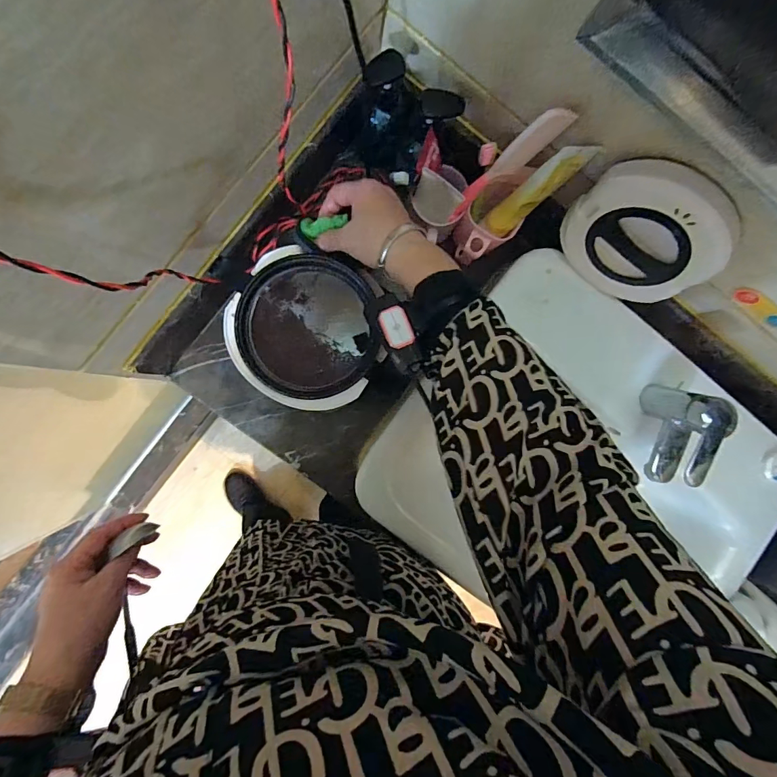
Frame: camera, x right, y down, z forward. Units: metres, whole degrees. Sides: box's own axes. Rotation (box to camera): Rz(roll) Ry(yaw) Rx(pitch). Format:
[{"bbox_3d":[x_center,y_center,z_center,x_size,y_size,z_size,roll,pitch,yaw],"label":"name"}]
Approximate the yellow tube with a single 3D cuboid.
[{"bbox_3d":[0.180,-0.242,0.525,0.033,0.150,0.033,-40,95,-39],"label":"yellow tube"}]

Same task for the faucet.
[{"bbox_3d":[0.360,0.056,0.530,0.045,0.104,0.125,22,86,-7],"label":"faucet"}]

